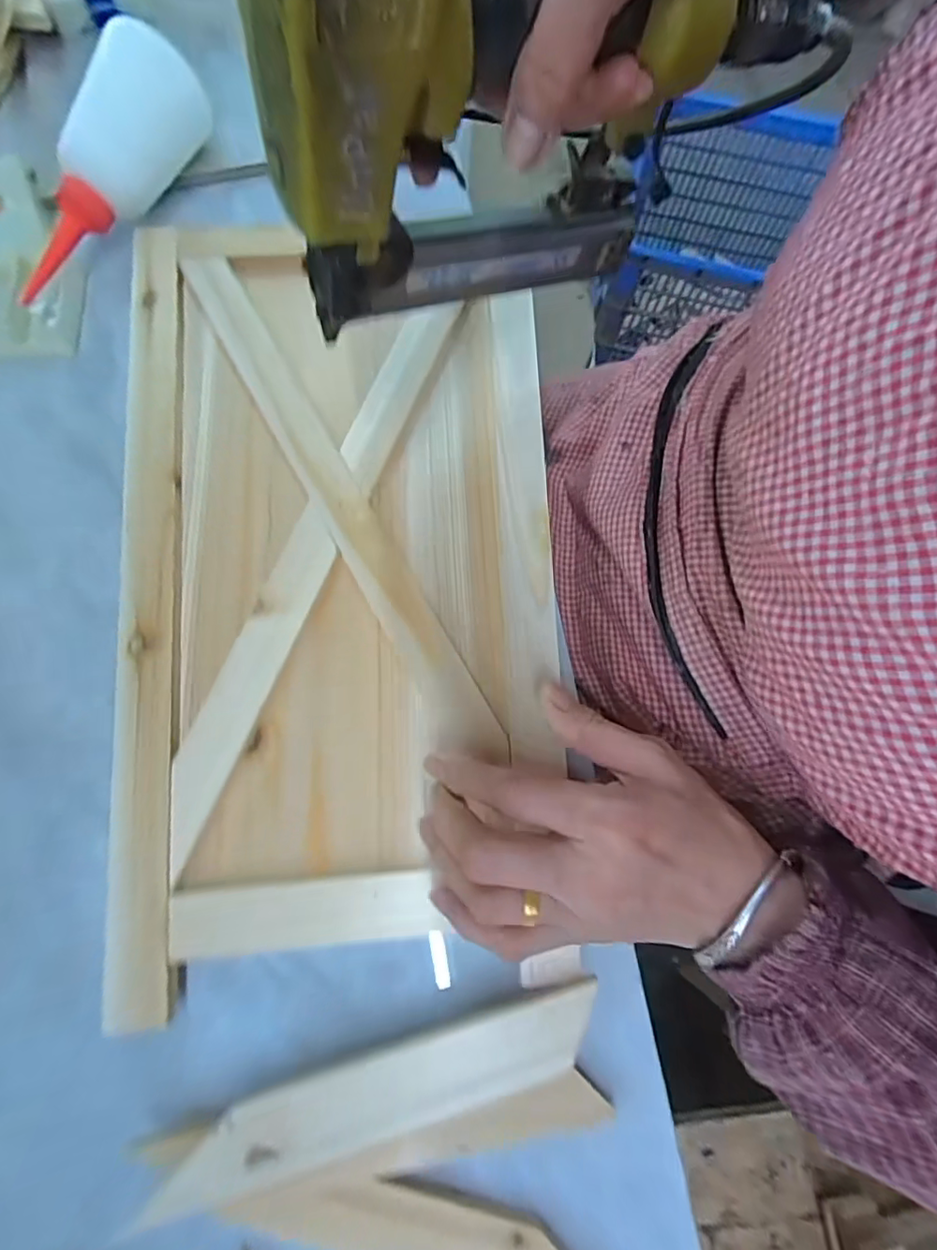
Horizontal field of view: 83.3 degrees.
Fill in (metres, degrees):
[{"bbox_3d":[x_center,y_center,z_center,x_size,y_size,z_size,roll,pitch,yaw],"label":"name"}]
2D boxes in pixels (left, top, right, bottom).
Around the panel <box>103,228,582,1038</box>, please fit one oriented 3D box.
[{"bbox_3d":[-0.071,-0.049,0.290,0.230,0.027,0.427,-4,74,-3],"label":"panel"}]

